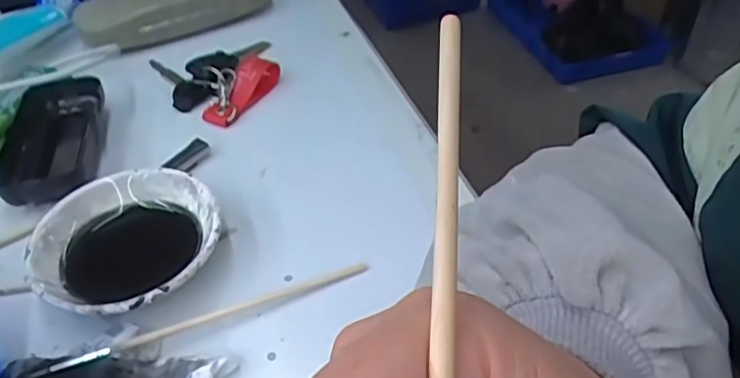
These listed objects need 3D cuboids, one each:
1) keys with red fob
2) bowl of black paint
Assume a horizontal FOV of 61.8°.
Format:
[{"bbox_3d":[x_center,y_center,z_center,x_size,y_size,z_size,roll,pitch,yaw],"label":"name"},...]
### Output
[{"bbox_3d":[-0.107,-0.084,0.449,0.082,0.026,0.097,-18,44,-15],"label":"keys with red fob"},{"bbox_3d":[-0.125,0.030,0.321,0.091,0.030,0.091,-2,42,2],"label":"bowl of black paint"}]

